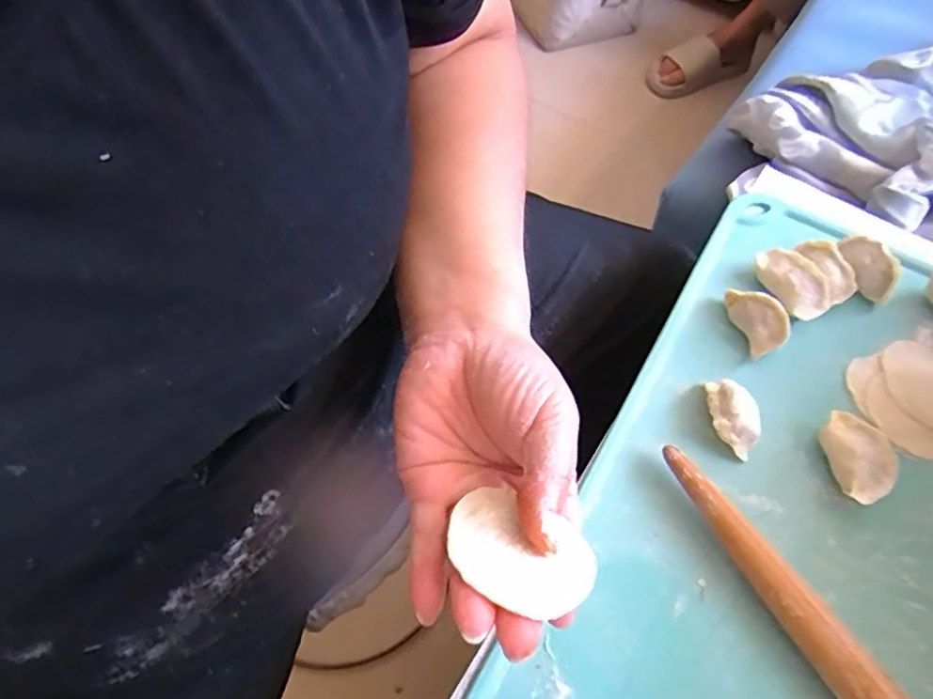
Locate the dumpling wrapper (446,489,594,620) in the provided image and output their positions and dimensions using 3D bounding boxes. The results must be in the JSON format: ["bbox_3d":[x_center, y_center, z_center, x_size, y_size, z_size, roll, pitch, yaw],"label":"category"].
[{"bbox_3d":[0.018,0.072,0.213,0.054,0.004,0.043,30,35,28],"label":"dumpling wrapper"}]

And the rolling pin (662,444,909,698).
[{"bbox_3d":[0.200,0.176,0.286,0.021,0.031,0.303,-29,66,-17],"label":"rolling pin"}]

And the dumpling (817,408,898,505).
[{"bbox_3d":[0.230,0.064,0.355,0.034,0.022,0.050,-20,64,-12],"label":"dumpling"}]

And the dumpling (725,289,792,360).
[{"bbox_3d":[0.195,-0.021,0.399,0.019,0.029,0.049,-16,63,-10],"label":"dumpling"}]

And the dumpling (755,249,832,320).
[{"bbox_3d":[0.227,-0.046,0.415,0.031,0.023,0.053,-19,63,-12],"label":"dumpling"}]

